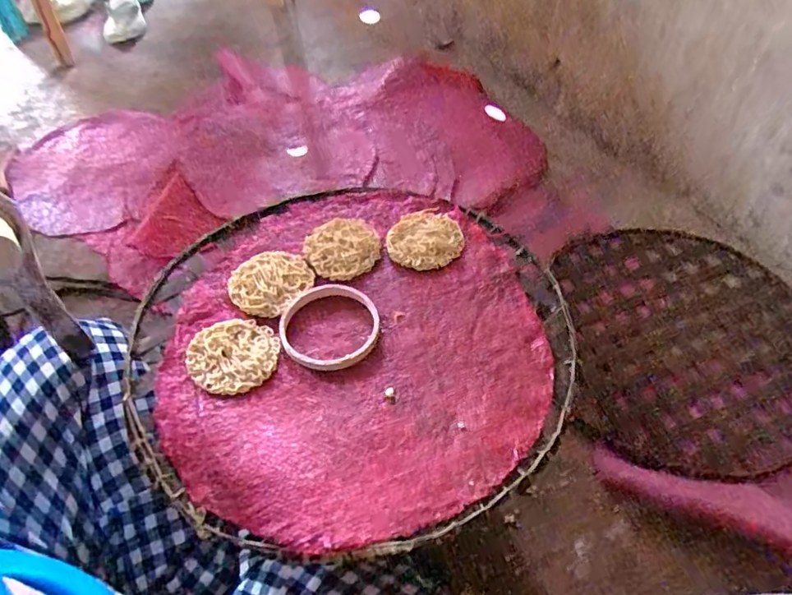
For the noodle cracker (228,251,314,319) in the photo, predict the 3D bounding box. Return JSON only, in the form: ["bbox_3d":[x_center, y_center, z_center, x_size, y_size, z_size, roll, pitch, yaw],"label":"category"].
[{"bbox_3d":[-0.122,-0.016,0.512,0.068,0.009,0.075,34,58,26],"label":"noodle cracker"}]

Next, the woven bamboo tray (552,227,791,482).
[{"bbox_3d":[0.400,0.046,0.714,0.333,0.022,0.400,5,50,5],"label":"woven bamboo tray"}]

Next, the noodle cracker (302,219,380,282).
[{"bbox_3d":[-0.054,-0.052,0.539,0.076,0.013,0.070,-1,50,1],"label":"noodle cracker"}]

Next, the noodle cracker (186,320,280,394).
[{"bbox_3d":[-0.142,0.050,0.462,0.076,0.006,0.071,-4,50,-2],"label":"noodle cracker"}]

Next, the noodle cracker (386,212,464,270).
[{"bbox_3d":[0.031,-0.060,0.546,0.073,0.014,0.075,-1,50,1],"label":"noodle cracker"}]

